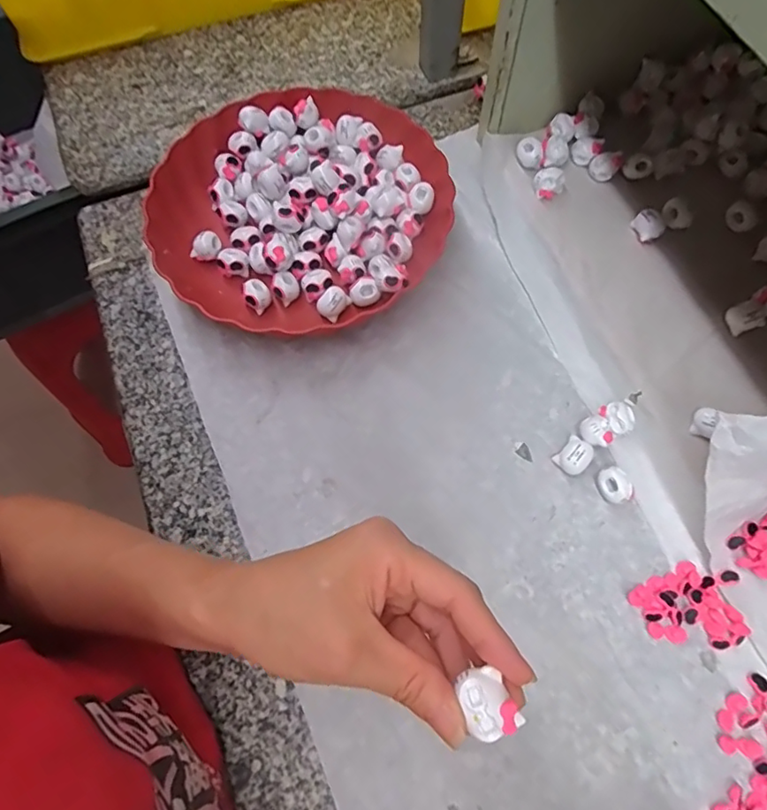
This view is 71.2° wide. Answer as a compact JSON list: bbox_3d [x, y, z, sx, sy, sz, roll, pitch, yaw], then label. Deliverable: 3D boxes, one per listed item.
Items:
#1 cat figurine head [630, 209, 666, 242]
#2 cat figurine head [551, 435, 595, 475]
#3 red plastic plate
[{"bbox_3d":[0.220,-0.148,0.443,0.020,0.014,0.024,-14,69,-4],"label":"cat figurine head"},{"bbox_3d":[0.138,0.038,0.387,0.025,0.019,0.021,-43,74,-14],"label":"cat figurine head"},{"bbox_3d":[-0.070,-0.168,0.457,0.235,0.050,0.218,0,69,1],"label":"red plastic plate"}]

